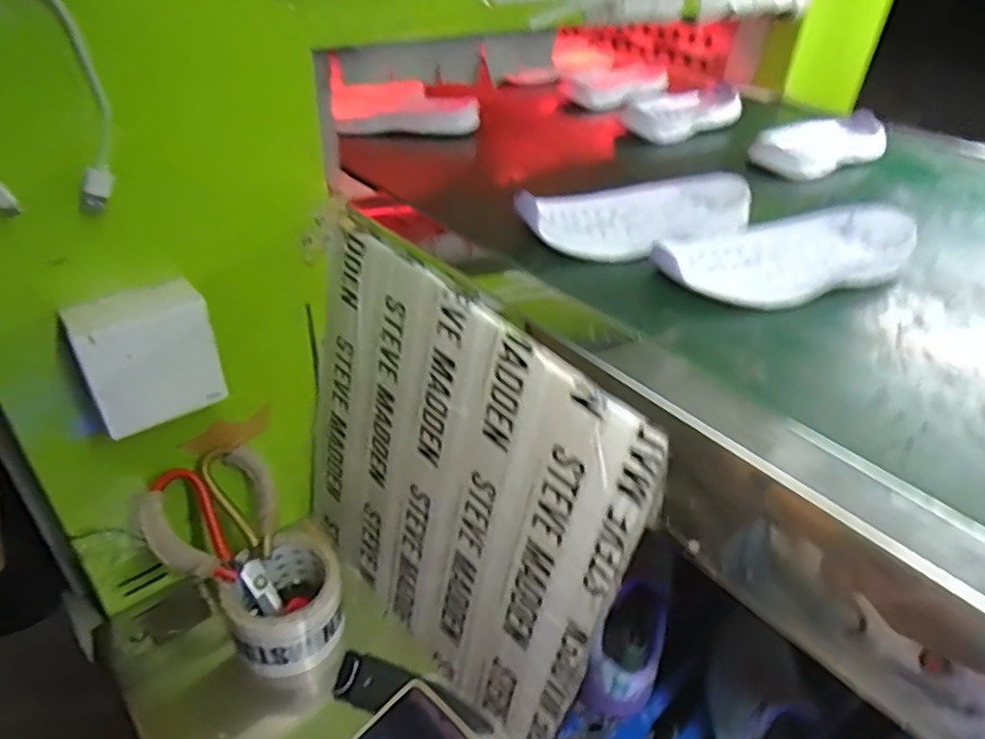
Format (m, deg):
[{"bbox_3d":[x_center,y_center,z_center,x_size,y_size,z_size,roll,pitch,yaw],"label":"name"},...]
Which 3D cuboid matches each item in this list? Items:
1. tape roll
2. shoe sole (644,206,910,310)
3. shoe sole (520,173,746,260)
[{"bbox_3d":[-0.183,0.205,0.572,0.092,0.073,0.090,5,36,-4],"label":"tape roll"},{"bbox_3d":[0.221,-0.092,0.497,0.209,0.032,0.094,-13,39,-21],"label":"shoe sole"},{"bbox_3d":[0.121,-0.133,0.545,0.216,0.031,0.103,-14,40,-22],"label":"shoe sole"}]

